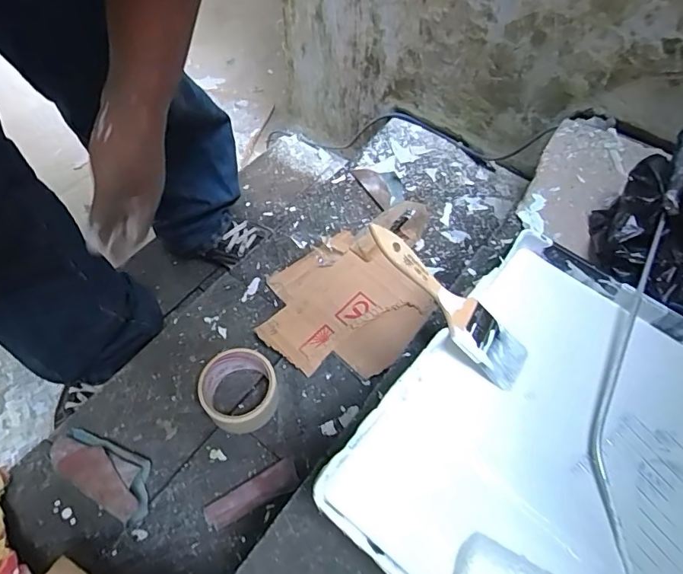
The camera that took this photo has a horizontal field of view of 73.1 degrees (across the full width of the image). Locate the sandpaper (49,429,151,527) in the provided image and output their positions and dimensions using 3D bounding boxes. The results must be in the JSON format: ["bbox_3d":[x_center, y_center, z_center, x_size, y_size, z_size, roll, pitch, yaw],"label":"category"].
[{"bbox_3d":[-0.265,0.201,0.508,0.132,0.040,0.059,27,60,11],"label":"sandpaper"}]

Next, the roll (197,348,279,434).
[{"bbox_3d":[-0.124,0.123,0.556,0.088,0.055,0.093,2,59,-3],"label":"roll"}]

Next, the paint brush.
[{"bbox_3d":[0.096,0.015,0.405,0.191,0.011,0.045,44,60,-15],"label":"paint brush"}]

